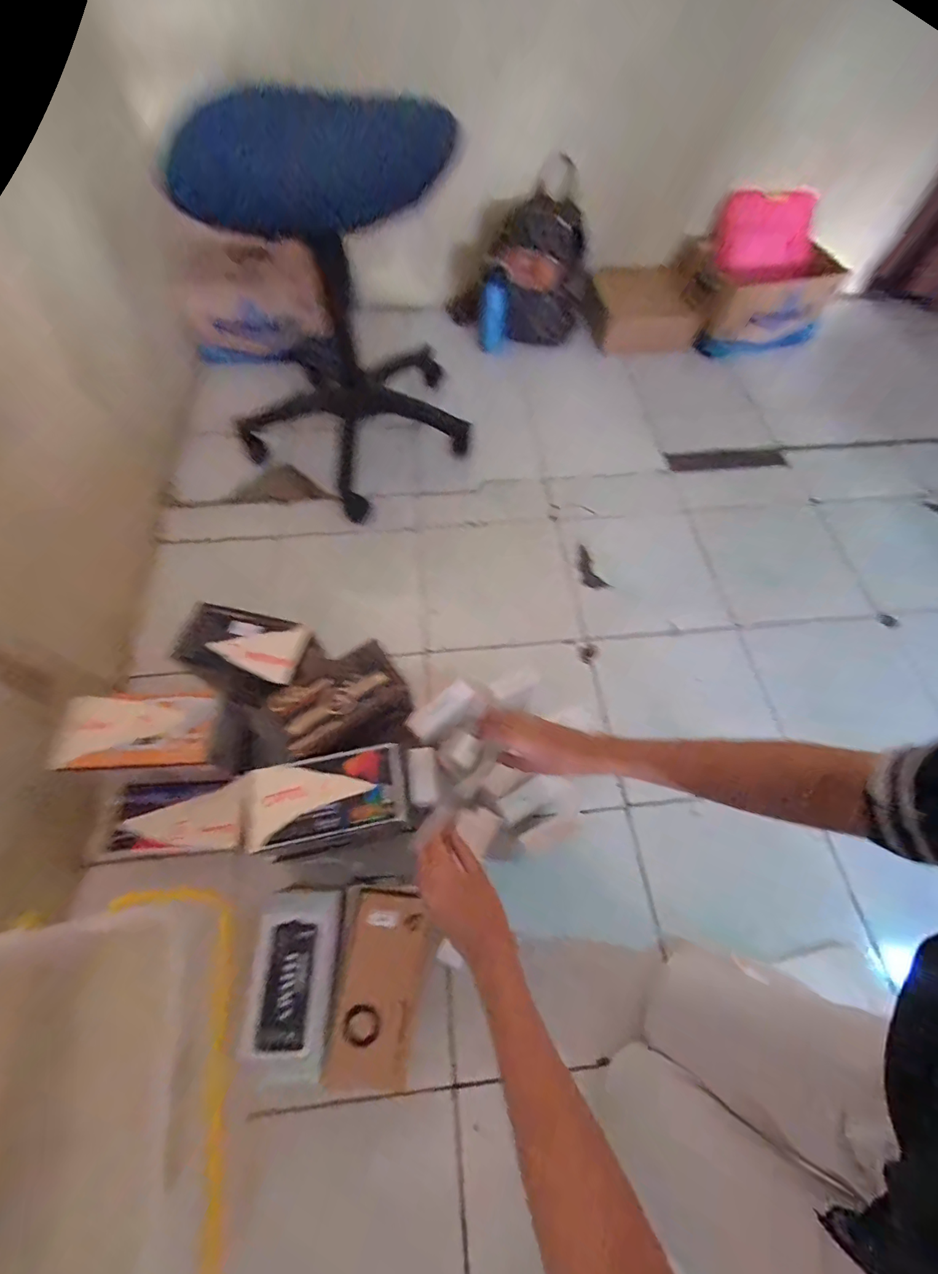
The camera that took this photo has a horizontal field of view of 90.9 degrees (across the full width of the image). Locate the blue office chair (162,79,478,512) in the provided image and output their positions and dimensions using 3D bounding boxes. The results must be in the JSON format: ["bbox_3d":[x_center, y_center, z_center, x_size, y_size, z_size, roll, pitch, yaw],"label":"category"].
[{"bbox_3d":[-0.245,-0.726,0.981,0.635,0.463,0.676,36,67,16],"label":"blue office chair"}]

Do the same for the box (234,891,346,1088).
[{"bbox_3d":[-0.204,0.397,0.533,0.091,0.031,0.182,2,62,-1],"label":"box"}]

